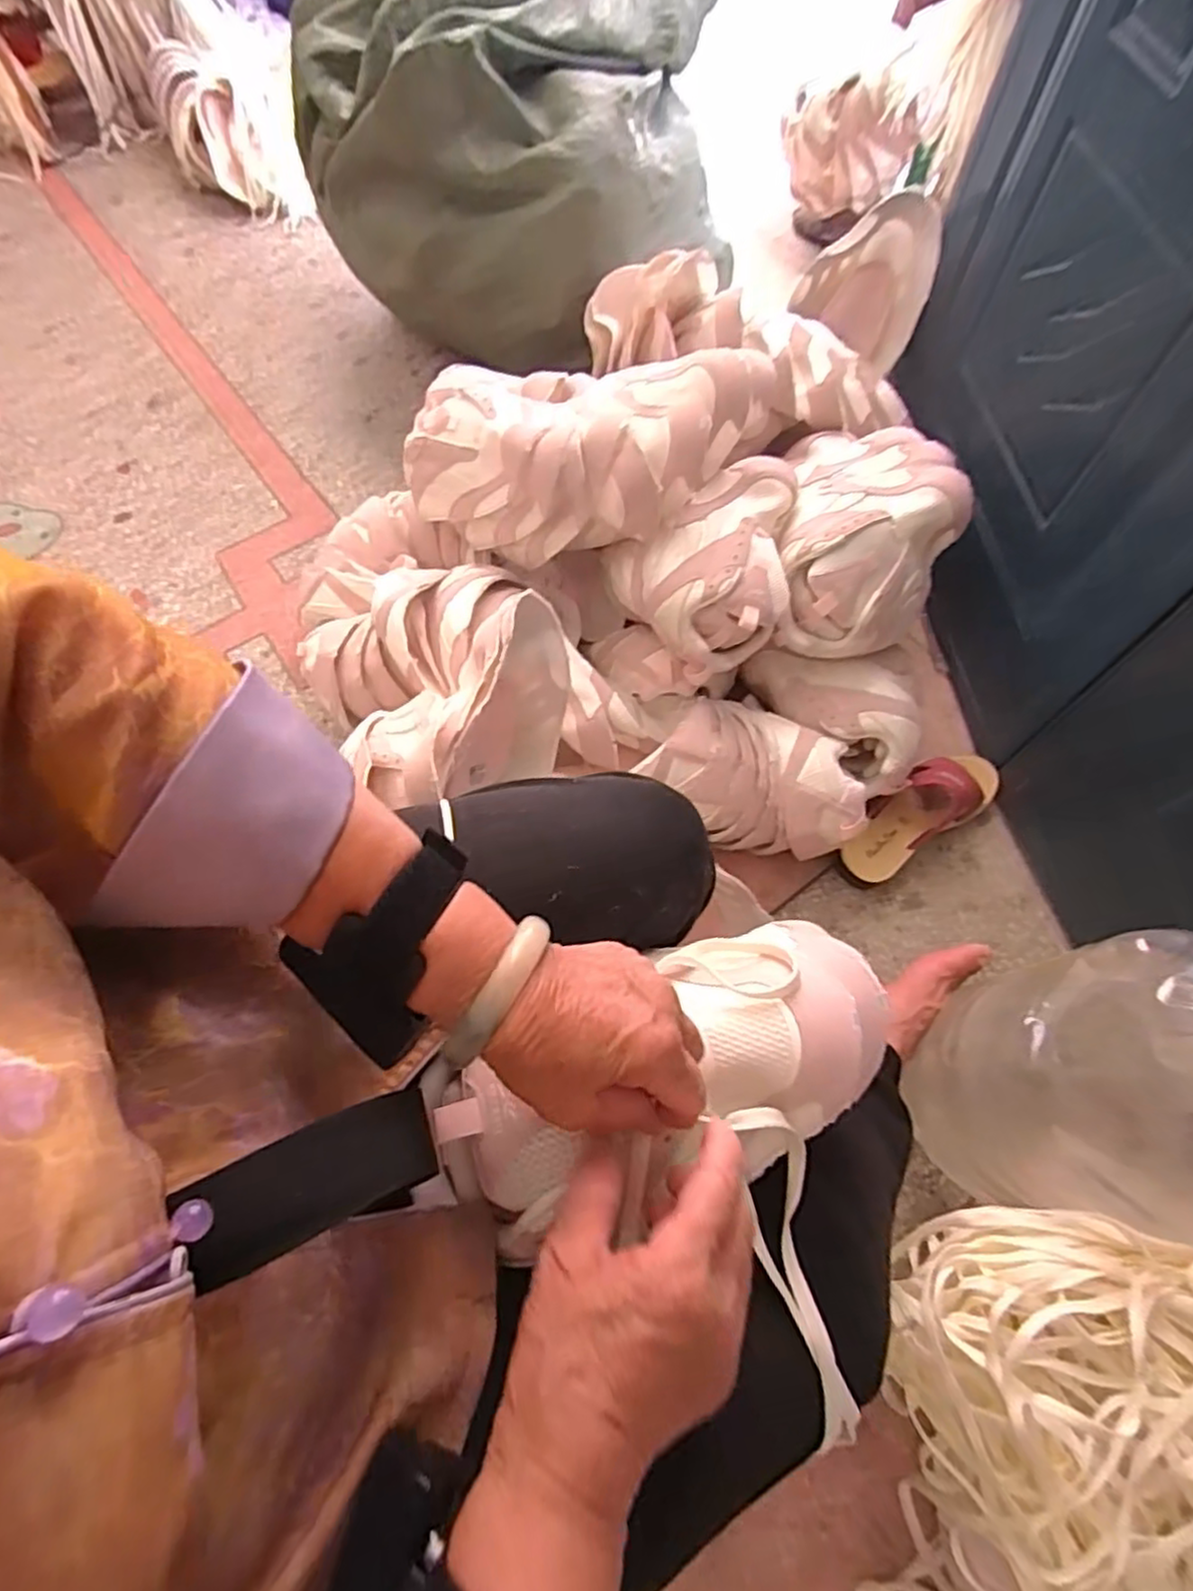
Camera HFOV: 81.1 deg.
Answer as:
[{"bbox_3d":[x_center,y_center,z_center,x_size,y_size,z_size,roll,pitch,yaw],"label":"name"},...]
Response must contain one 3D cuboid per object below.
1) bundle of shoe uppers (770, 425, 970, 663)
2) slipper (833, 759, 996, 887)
[{"bbox_3d":[0.295,-0.291,0.754,0.176,0.115,0.274,11,65,6],"label":"bundle of shoe uppers"},{"bbox_3d":[0.376,0.017,0.807,0.227,0.068,0.078,-32,68,-14],"label":"slipper"}]

